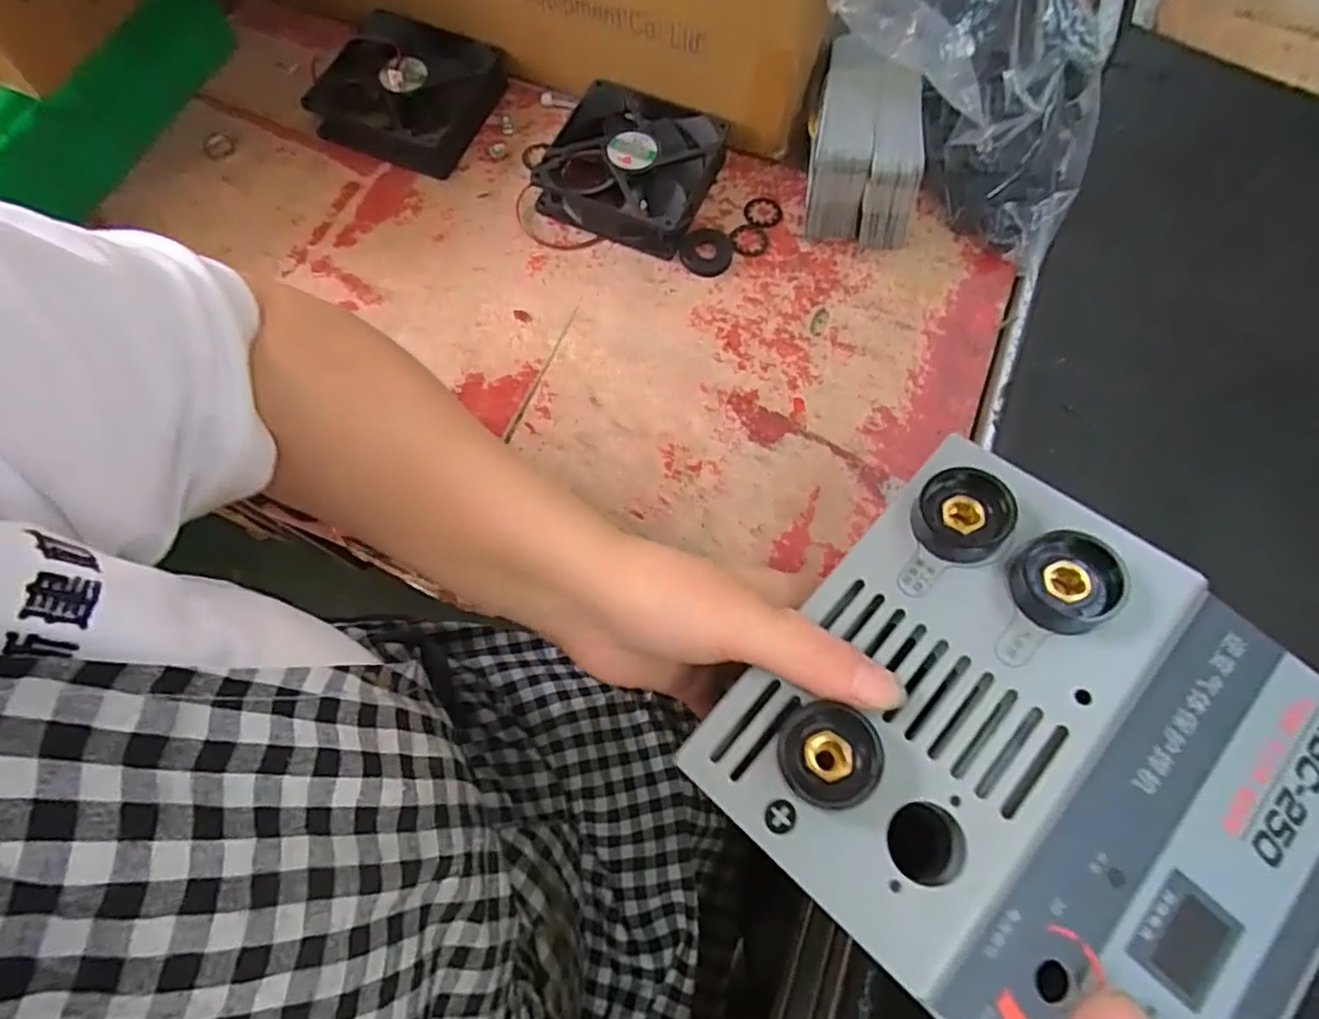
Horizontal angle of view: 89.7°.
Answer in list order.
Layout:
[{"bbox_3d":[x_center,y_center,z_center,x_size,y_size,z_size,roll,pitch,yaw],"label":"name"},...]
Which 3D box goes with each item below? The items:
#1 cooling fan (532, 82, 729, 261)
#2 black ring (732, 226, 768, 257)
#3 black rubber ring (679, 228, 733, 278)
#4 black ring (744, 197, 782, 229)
[{"bbox_3d":[-0.018,-0.207,0.402,0.095,0.032,0.092,24,71,7],"label":"cooling fan"},{"bbox_3d":[0.055,-0.163,0.401,0.022,0.004,0.024,1,70,-2],"label":"black ring"},{"bbox_3d":[0.028,-0.154,0.395,0.030,0.007,0.034,5,70,0],"label":"black rubber ring"},{"bbox_3d":[0.064,-0.184,0.408,0.023,0.004,0.022,1,70,-2],"label":"black ring"}]

